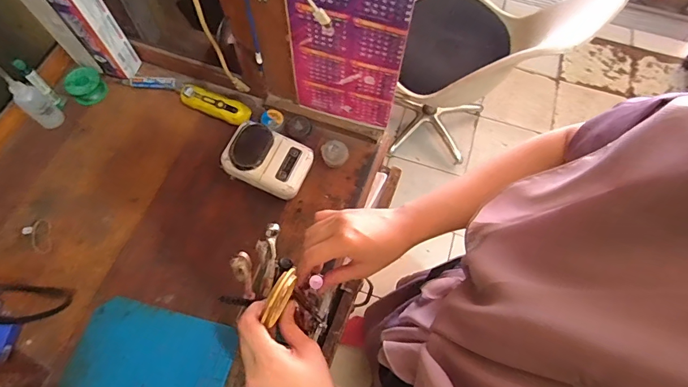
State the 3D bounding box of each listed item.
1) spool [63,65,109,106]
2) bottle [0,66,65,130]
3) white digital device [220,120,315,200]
[{"bbox_3d":[-0.418,-0.176,0.655,0.056,0.033,0.056,1,67,-2],"label":"spool"},{"bbox_3d":[-0.461,-0.142,0.586,0.031,0.134,0.036,37,71,13],"label":"bottle"},{"bbox_3d":[-0.107,-0.050,0.593,0.116,0.061,0.086,22,68,7],"label":"white digital device"}]

